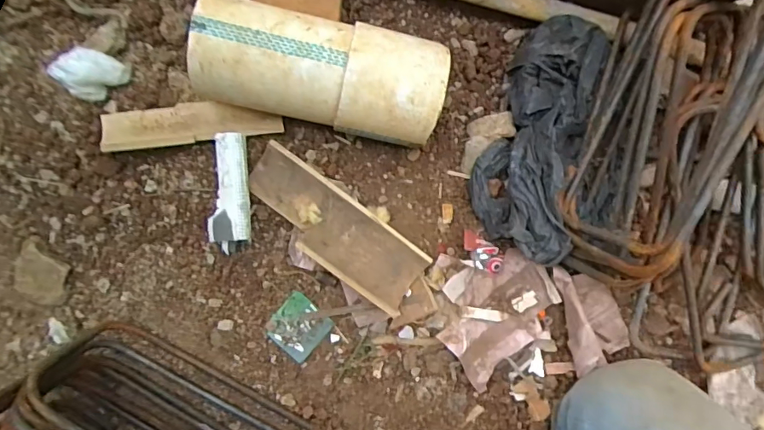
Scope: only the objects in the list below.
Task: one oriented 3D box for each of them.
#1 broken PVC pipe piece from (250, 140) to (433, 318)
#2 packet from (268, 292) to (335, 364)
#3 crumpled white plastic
[{"bbox_3d":[-0.045,0.013,0.453,0.186,0.016,0.065,37,86,1],"label":"broken PVC pipe piece"},{"bbox_3d":[-0.081,0.109,0.463,0.049,0.007,0.050,42,86,1],"label":"packet"},{"bbox_3d":[-0.261,-0.126,0.431,0.042,0.033,0.046,35,86,0],"label":"crumpled white plastic"}]

